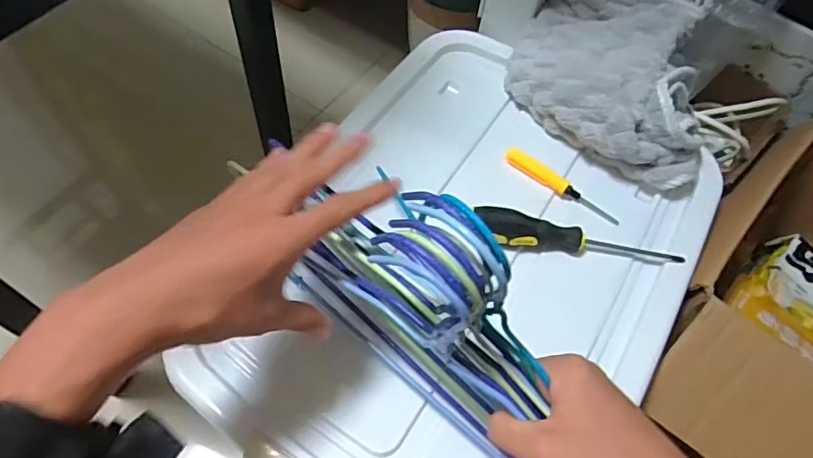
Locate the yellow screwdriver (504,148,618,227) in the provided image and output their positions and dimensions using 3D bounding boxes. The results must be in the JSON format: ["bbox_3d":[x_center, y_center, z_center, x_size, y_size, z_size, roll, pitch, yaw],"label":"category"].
[{"bbox_3d":[0.156,-0.044,0.548,0.125,0.020,0.016,35,64,15],"label":"yellow screwdriver"}]

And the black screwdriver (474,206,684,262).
[{"bbox_3d":[0.161,0.010,0.511,0.192,0.027,0.031,7,60,0],"label":"black screwdriver"}]

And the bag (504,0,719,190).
[{"bbox_3d":[0.235,-0.159,0.577,0.241,0.088,0.195,34,64,15],"label":"bag"}]

